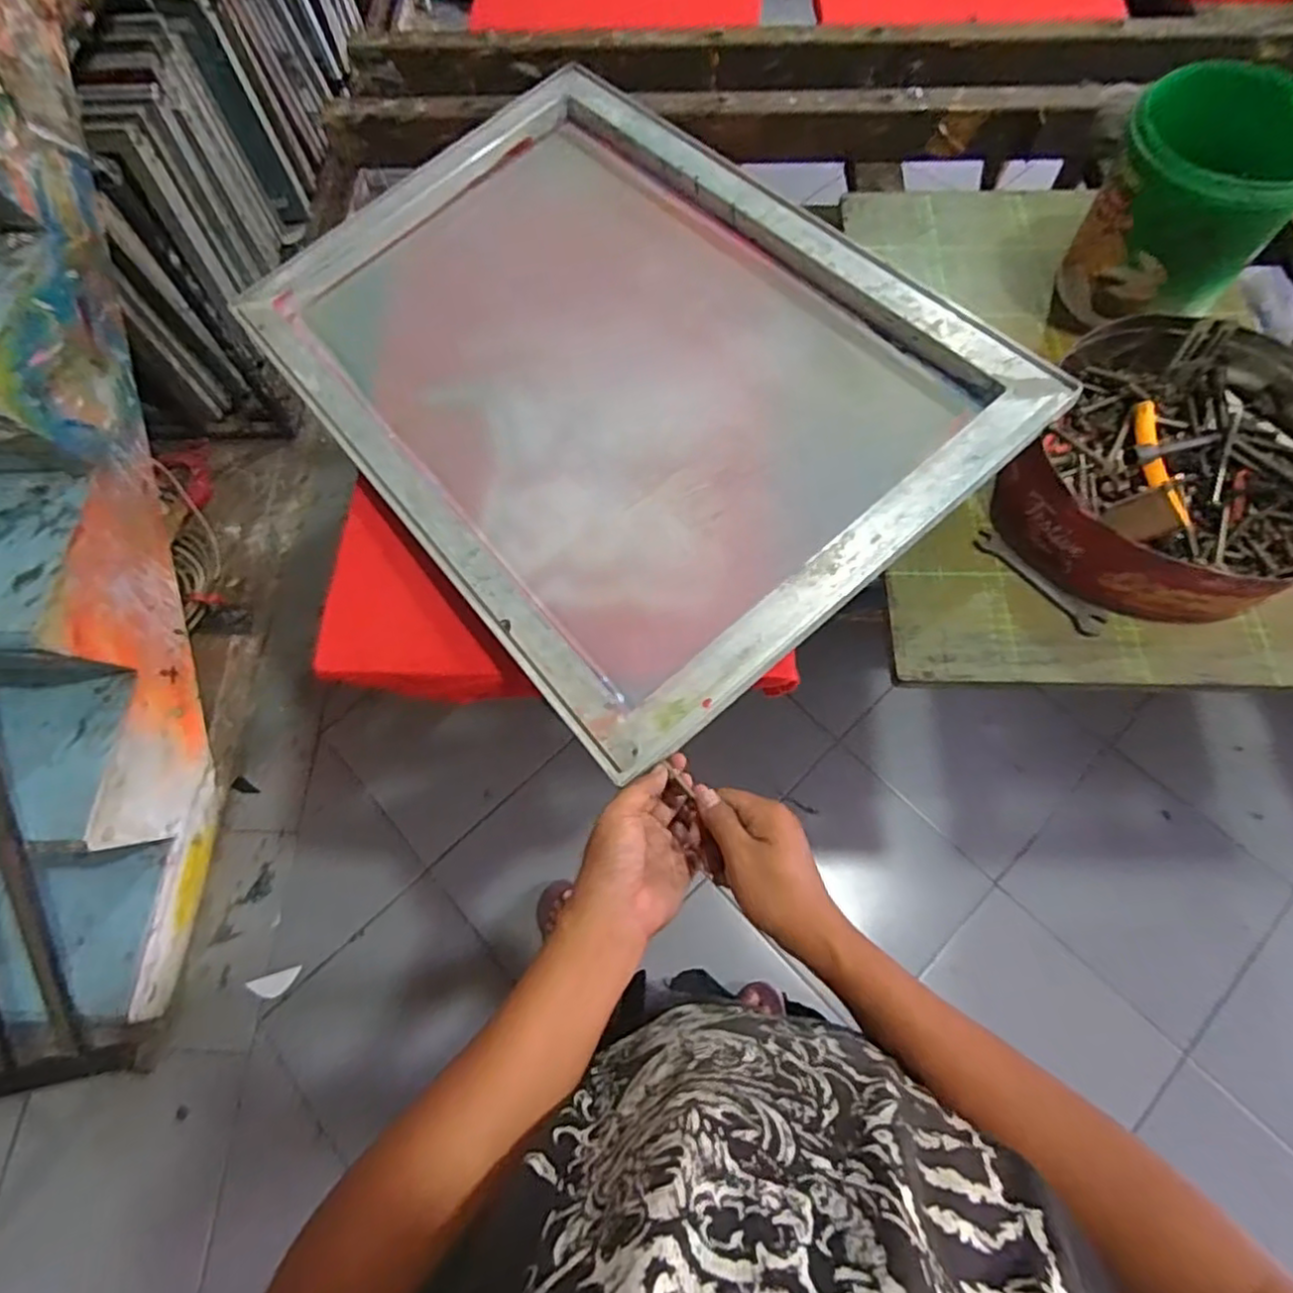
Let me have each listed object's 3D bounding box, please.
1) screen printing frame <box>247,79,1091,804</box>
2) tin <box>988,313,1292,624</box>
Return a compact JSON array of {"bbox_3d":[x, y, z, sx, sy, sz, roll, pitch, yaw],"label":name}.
[{"bbox_3d":[-0.044,-0.275,0.654,0.475,0.049,0.667,-39,69,-6],"label":"screen printing frame"},{"bbox_3d":[0.459,-0.146,0.589,0.251,0.063,0.293,31,71,13],"label":"tin"}]

